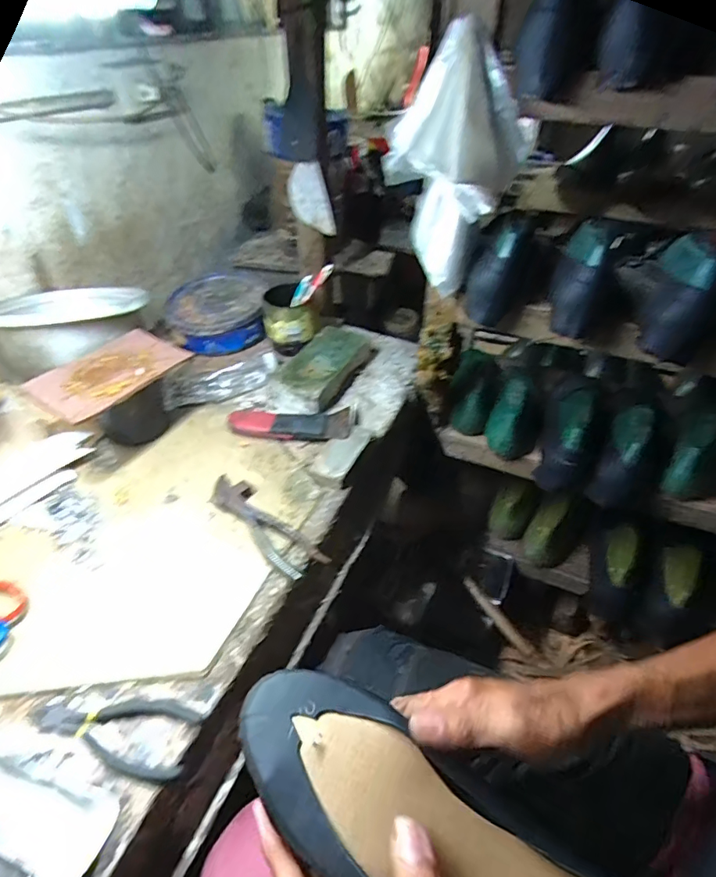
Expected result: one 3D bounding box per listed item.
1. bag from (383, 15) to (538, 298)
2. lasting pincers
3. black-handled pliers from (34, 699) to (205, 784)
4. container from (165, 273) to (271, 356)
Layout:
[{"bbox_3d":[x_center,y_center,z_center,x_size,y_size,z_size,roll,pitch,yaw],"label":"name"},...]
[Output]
[{"bbox_3d":[0.114,-0.320,0.584,0.160,0.248,0.088,15,44,15],"label":"bag"},{"bbox_3d":[-0.115,0.098,0.569,0.052,0.019,0.185,-33,52,-32],"label":"lasting pincers"},{"bbox_3d":[-0.210,0.245,0.414,0.146,0.009,0.058,12,43,12],"label":"black-handled pliers"},{"bbox_3d":[-0.256,-0.240,0.878,0.180,0.067,0.197,-4,42,-6],"label":"container"}]

